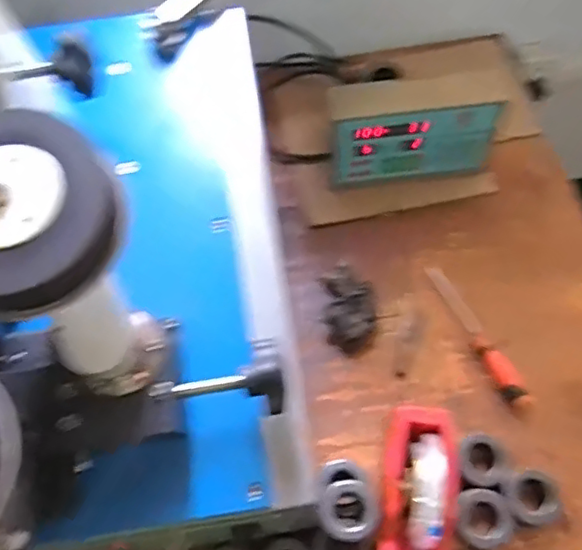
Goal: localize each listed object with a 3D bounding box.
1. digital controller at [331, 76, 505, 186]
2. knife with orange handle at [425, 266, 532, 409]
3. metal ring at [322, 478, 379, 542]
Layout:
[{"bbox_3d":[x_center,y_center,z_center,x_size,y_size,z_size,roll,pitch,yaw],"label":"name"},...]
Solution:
[{"bbox_3d":[0.171,-0.203,0.845,0.231,0.175,0.064,-5,64,0],"label":"digital controller"},{"bbox_3d":[0.236,0.071,0.771,0.030,0.028,0.209,-21,65,-7],"label":"knife with orange handle"},{"bbox_3d":[0.063,0.252,0.656,0.059,0.014,0.062,2,60,-4],"label":"metal ring"}]

